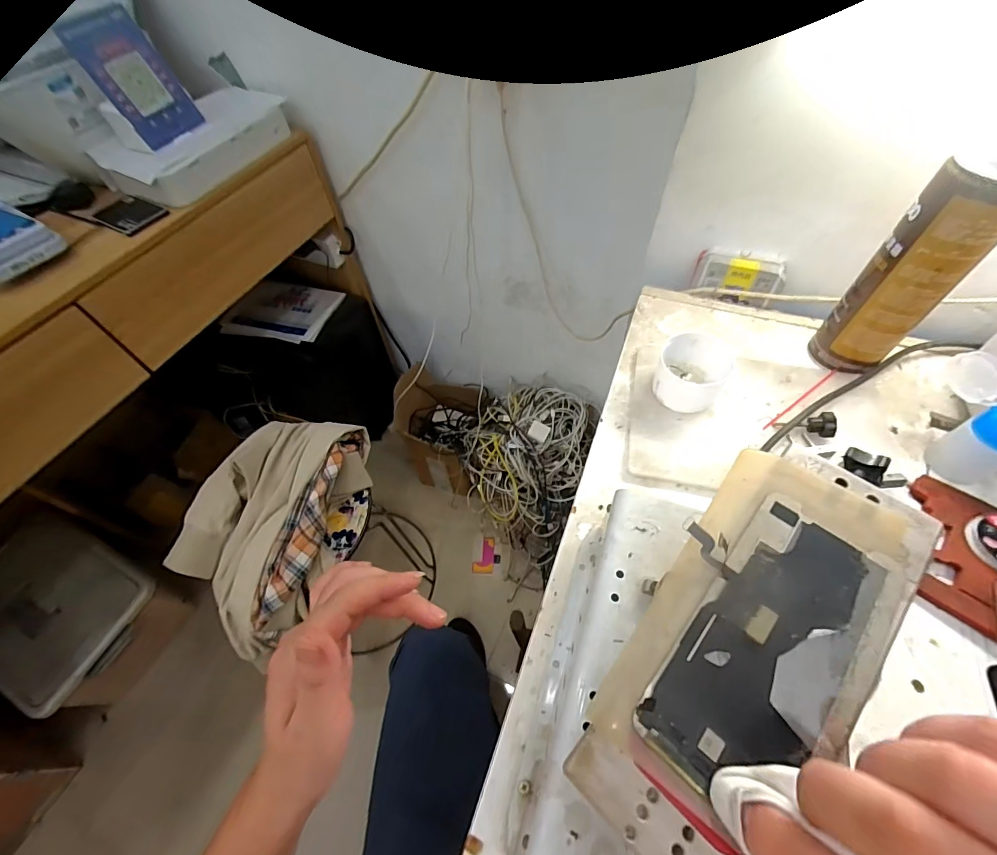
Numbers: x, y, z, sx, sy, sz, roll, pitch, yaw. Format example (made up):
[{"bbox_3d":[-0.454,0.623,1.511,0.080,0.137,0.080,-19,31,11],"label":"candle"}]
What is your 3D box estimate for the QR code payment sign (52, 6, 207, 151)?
[{"bbox_3d":[-0.501,-0.482,0.595,0.011,0.139,0.100,14,59,34],"label":"QR code payment sign"}]

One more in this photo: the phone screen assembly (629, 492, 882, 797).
[{"bbox_3d":[0.113,0.089,0.189,0.068,0.004,0.130,35,65,24],"label":"phone screen assembly"}]

